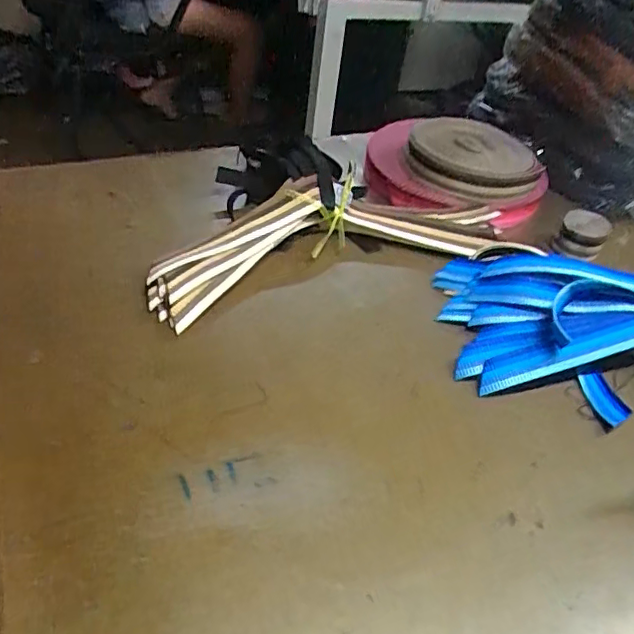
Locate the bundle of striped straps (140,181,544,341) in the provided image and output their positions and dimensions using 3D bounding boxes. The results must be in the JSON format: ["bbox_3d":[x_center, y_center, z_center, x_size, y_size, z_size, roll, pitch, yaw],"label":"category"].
[{"bbox_3d":[0.016,-0.068,0.527,0.335,0.045,0.125,-10,45,-19],"label":"bundle of striped straps"}]

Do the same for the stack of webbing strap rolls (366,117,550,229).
[{"bbox_3d":[0.148,-0.157,0.626,0.190,0.054,0.182,9,42,1],"label":"stack of webbing strap rolls"}]

